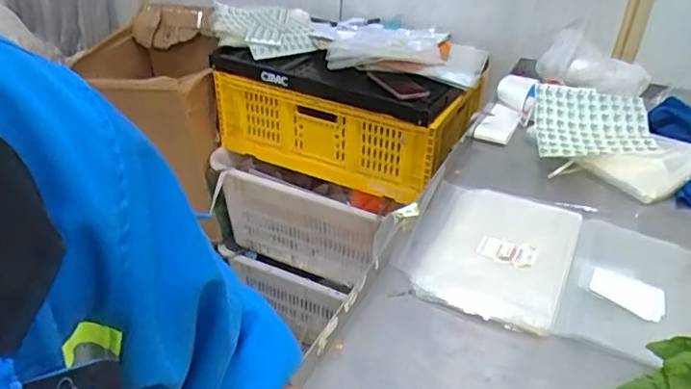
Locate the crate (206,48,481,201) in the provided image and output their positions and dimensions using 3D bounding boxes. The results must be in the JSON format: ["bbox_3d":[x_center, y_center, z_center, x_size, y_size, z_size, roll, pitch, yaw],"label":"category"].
[{"bbox_3d":[0.001,-0.226,1.564,0.610,0.278,0.339,16,36,21],"label":"crate"}]

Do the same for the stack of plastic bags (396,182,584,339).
[{"bbox_3d":[0.203,0.076,0.868,0.227,0.024,0.271,16,37,21],"label":"stack of plastic bags"}]

